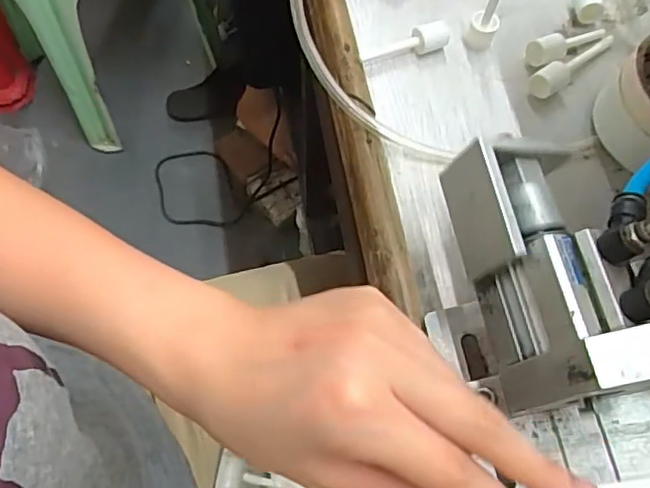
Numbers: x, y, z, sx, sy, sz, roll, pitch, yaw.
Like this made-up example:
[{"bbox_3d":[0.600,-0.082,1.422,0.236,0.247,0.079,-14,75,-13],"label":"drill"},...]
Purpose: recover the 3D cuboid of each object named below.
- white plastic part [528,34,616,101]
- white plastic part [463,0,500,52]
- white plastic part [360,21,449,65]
[{"bbox_3d":[0.172,-0.123,0.398,0.077,0.015,0.017,-34,72,-14],"label":"white plastic part"},{"bbox_3d":[0.108,-0.154,0.386,0.019,0.062,0.015,22,69,8],"label":"white plastic part"},{"bbox_3d":[0.055,-0.134,0.401,0.063,0.016,0.014,-21,70,-10],"label":"white plastic part"}]

